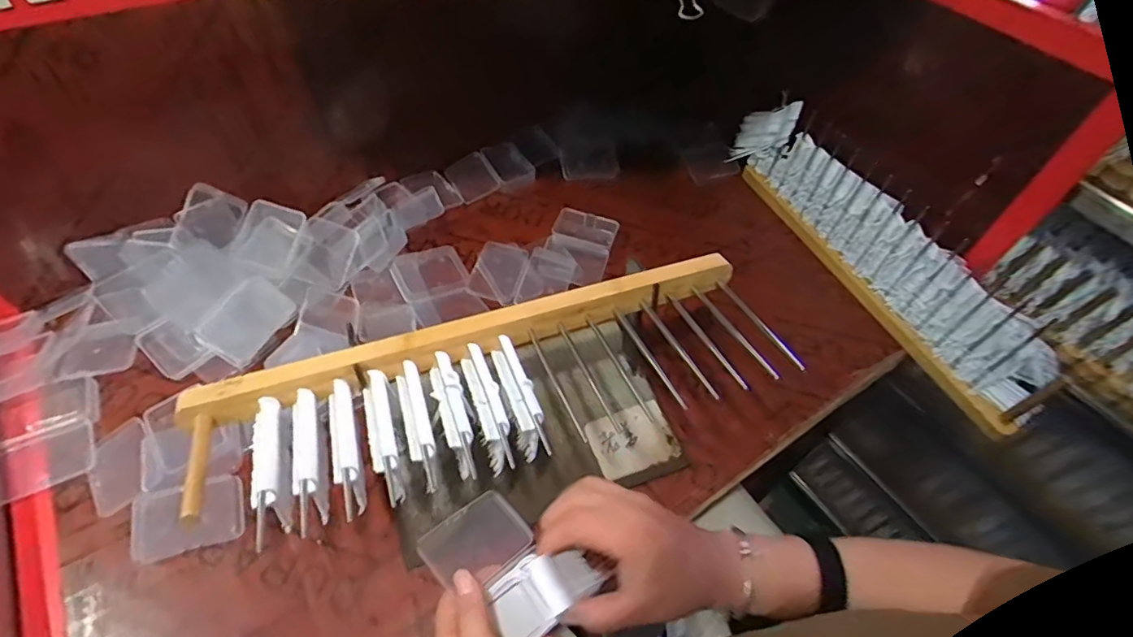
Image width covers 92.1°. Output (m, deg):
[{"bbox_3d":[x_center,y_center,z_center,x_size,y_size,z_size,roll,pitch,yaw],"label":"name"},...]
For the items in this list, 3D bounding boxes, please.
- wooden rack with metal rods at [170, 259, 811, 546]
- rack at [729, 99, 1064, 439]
[{"bbox_3d":[-0.053,0.062,0.473,0.486,0.061,0.144,-15,57,-14],"label":"wooden rack with metal rods"},{"bbox_3d":[0.395,-0.104,0.713,0.058,0.113,0.524,-20,58,-17],"label":"rack"}]

